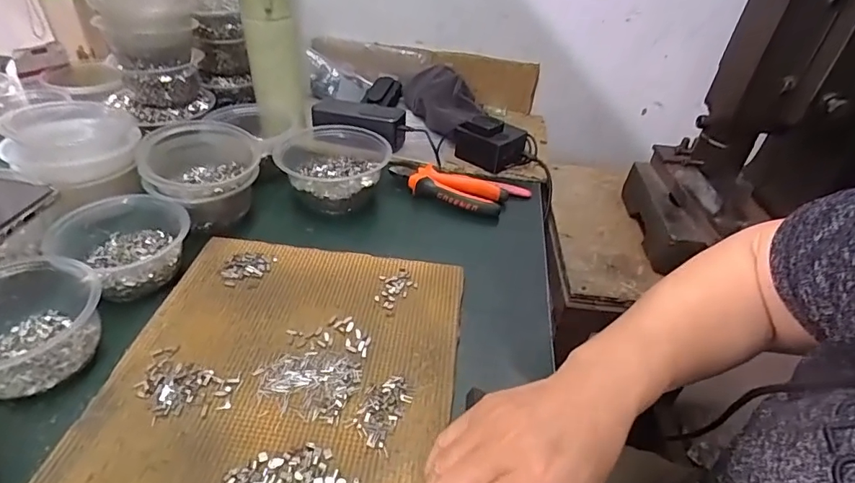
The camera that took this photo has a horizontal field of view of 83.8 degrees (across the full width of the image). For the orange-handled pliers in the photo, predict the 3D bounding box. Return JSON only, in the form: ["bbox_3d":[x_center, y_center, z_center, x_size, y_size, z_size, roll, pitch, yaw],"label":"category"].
[{"bbox_3d":[0.025,-0.075,0.617,0.152,0.013,0.060,20,41,16],"label":"orange-handled pliers"}]

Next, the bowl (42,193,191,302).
[{"bbox_3d":[-0.291,-0.001,0.457,0.111,0.046,0.102,4,39,-3],"label":"bowl"}]

